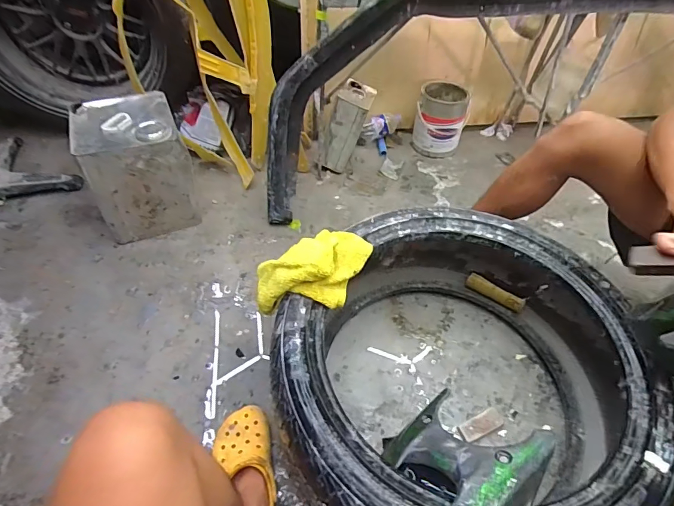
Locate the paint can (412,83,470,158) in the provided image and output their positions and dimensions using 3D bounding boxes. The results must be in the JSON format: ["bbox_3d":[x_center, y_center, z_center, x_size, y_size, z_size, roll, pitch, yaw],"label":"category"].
[{"bbox_3d":[0.364,-0.474,1.455,0.170,0.183,0.181,12,49,7],"label":"paint can"}]

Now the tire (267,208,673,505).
[{"bbox_3d":[0.241,0.220,0.803,0.599,0.276,0.685,28,53,20],"label":"tire"}]

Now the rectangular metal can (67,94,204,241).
[{"bbox_3d":[-0.538,-0.241,1.145,0.248,0.291,0.259,-16,52,-16],"label":"rectangular metal can"}]

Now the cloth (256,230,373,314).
[{"bbox_3d":[-0.046,0.023,0.776,0.208,0.101,0.151,6,49,2],"label":"cloth"}]

